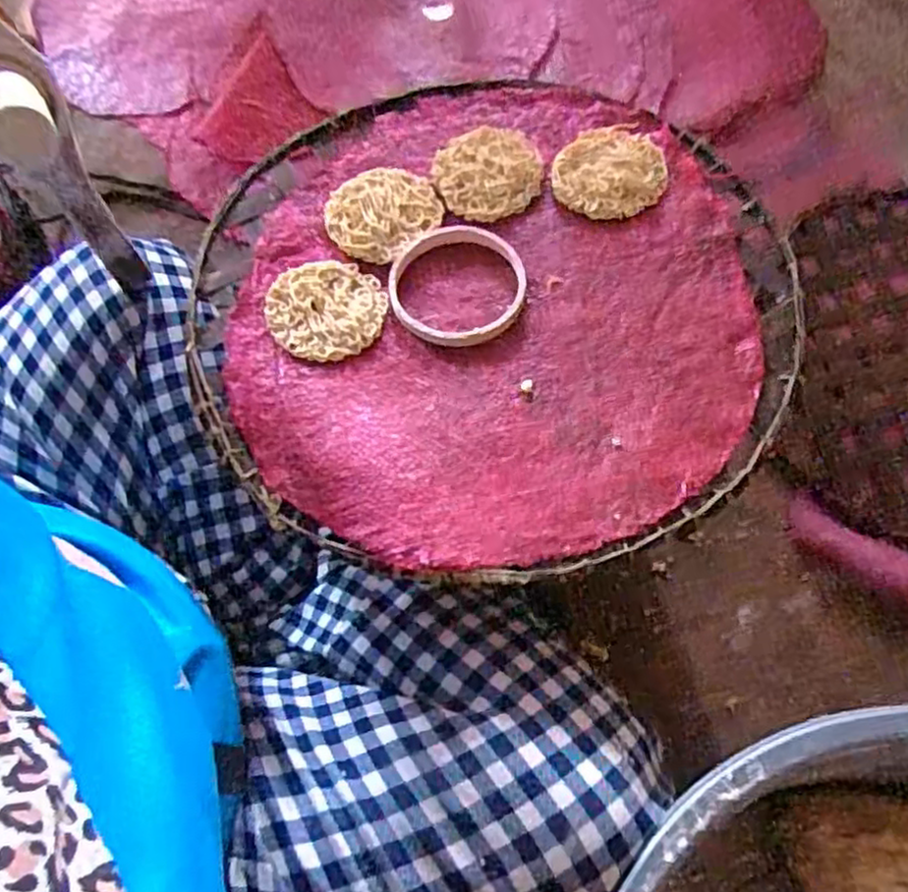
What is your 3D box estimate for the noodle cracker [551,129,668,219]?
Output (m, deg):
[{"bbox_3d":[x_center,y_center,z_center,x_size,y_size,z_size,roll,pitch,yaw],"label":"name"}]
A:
[{"bbox_3d":[0.110,-0.192,0.504,0.073,0.014,0.075,-1,65,3],"label":"noodle cracker"}]

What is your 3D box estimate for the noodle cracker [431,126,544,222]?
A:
[{"bbox_3d":[0.025,-0.194,0.508,0.076,0.013,0.070,-1,65,3],"label":"noodle cracker"}]

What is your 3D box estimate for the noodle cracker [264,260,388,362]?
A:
[{"bbox_3d":[-0.084,-0.090,0.470,0.076,0.006,0.071,4,65,5],"label":"noodle cracker"}]

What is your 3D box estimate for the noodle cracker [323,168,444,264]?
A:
[{"bbox_3d":[-0.050,-0.162,0.499,0.075,0.009,0.068,-37,68,-13],"label":"noodle cracker"}]

